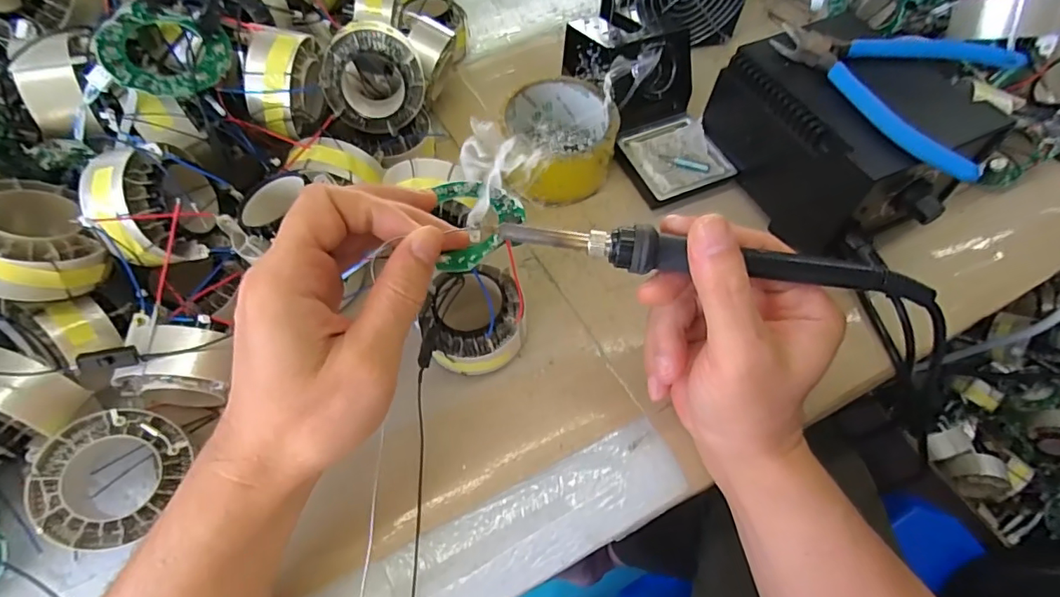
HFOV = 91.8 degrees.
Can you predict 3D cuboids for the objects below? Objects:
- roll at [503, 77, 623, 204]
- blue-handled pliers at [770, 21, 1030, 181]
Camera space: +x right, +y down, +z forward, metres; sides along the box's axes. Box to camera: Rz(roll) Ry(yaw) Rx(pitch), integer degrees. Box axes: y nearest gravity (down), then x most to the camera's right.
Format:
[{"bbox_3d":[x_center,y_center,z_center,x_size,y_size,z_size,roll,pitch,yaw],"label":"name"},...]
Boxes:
[{"bbox_3d":[0.023,-0.119,0.390,0.079,0.047,0.083,0,61,1],"label":"roll"},{"bbox_3d":[0.241,-0.143,0.324,0.112,0.015,0.148,-28,65,-14],"label":"blue-handled pliers"}]

